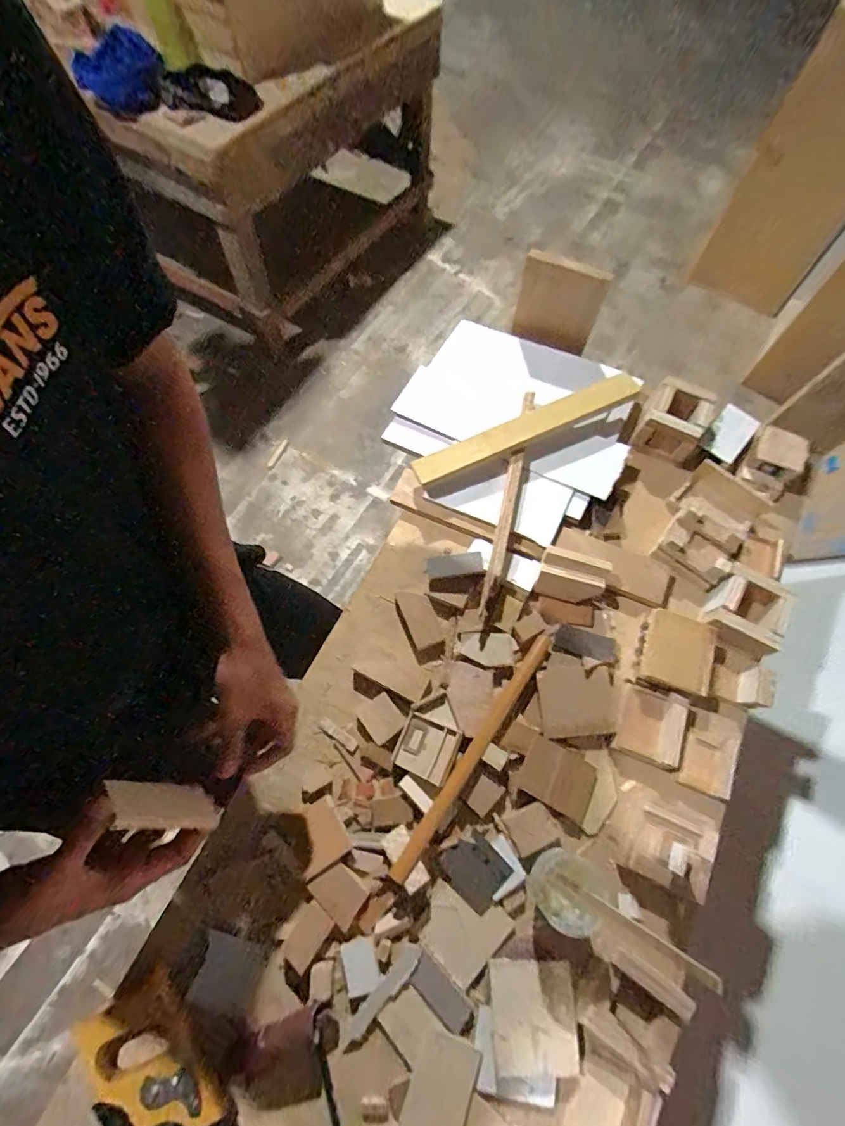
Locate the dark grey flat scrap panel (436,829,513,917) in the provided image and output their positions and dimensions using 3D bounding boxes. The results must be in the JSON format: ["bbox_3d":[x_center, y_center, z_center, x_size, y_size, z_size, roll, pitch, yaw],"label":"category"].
[{"bbox_3d":[0.057,0.342,0.518,0.067,0.013,0.060,40,73,15],"label":"dark grey flat scrap panel"}]

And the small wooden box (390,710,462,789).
[{"bbox_3d":[0.003,0.220,0.551,0.072,0.008,0.064,15,68,26],"label":"small wooden box"}]

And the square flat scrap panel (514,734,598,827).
[{"bbox_3d":[0.161,0.255,0.548,0.085,0.012,0.065,27,70,11],"label":"square flat scrap panel"}]

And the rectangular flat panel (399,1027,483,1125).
[{"bbox_3d":[0.018,0.515,0.449,0.057,0.013,0.088,21,69,9],"label":"rectangular flat panel"}]

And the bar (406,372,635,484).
[{"bbox_3d":[0.146,-0.194,0.669,0.335,0.027,0.049,-23,68,5],"label":"bar"}]

